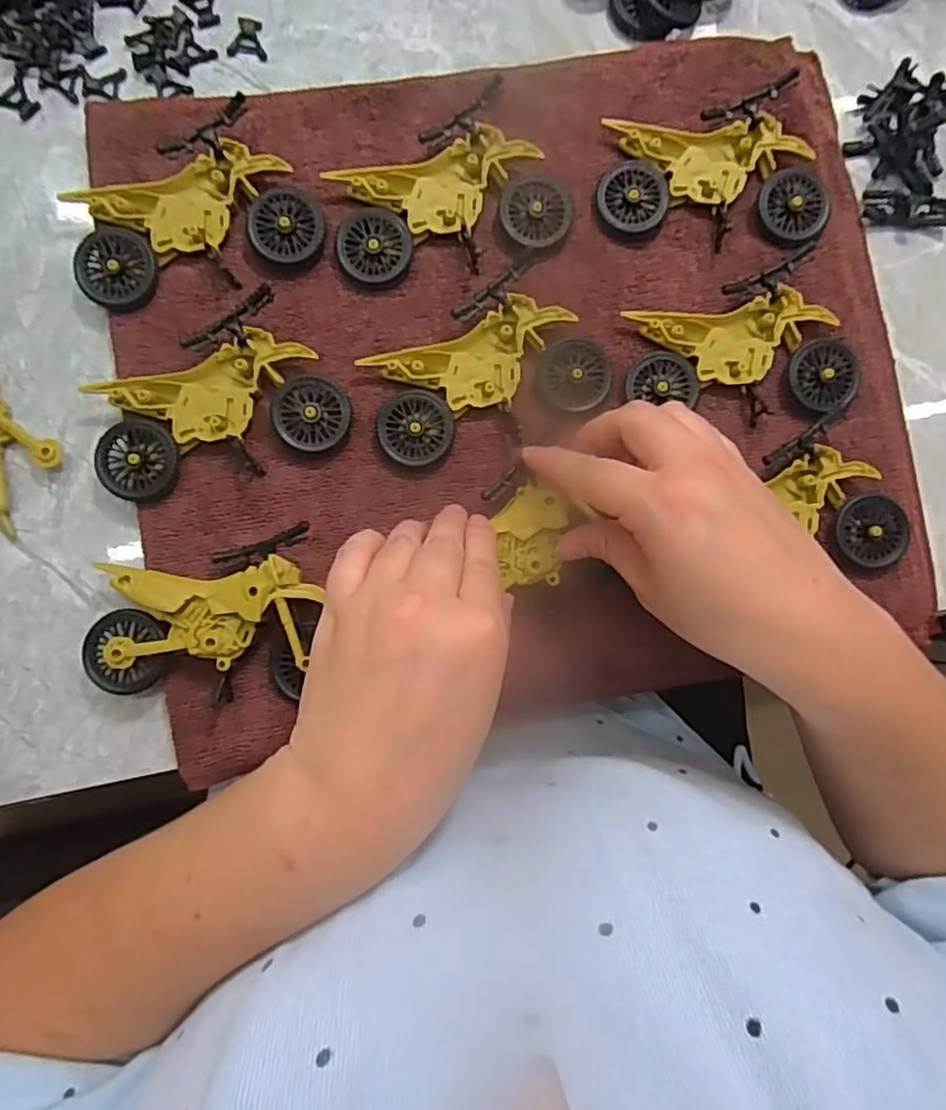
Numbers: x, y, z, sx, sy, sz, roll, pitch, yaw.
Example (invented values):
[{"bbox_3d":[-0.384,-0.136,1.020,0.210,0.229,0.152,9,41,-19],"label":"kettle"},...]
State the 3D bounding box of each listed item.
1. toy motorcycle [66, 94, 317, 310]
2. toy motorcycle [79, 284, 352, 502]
[{"bbox_3d":[-0.139,-0.170,0.317,0.115,0.019,0.077,-18,86,-5],"label":"toy motorcycle"},{"bbox_3d":[-0.124,-0.067,0.306,0.112,0.016,0.074,-30,88,-6],"label":"toy motorcycle"}]

